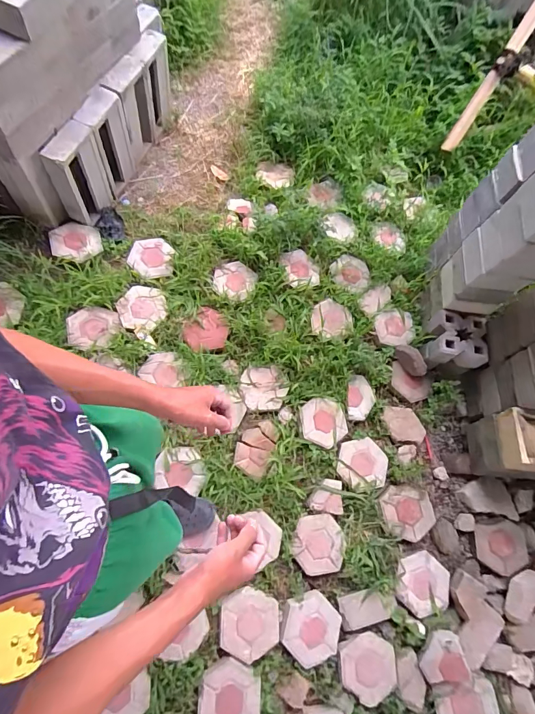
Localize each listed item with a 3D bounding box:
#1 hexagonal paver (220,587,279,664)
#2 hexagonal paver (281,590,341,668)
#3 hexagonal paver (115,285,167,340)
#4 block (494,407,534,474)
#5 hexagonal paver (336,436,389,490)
[{"bbox_3d":[-0.061,0.915,1.295,0.204,0.059,0.210,4,71,-8],"label":"hexagonal paver"},{"bbox_3d":[0.150,0.937,1.306,0.201,0.046,0.212,-40,78,-12],"label":"hexagonal paver"},{"bbox_3d":[-0.514,-0.198,1.533,0.196,0.029,0.203,33,70,3],"label":"hexagonal paver"},{"bbox_3d":[0.950,0.299,1.343,0.182,0.113,0.217,9,71,-6],"label":"block"},{"bbox_3d":[0.381,0.430,1.521,0.199,0.049,0.190,-5,73,-3],"label":"hexagonal paver"}]

